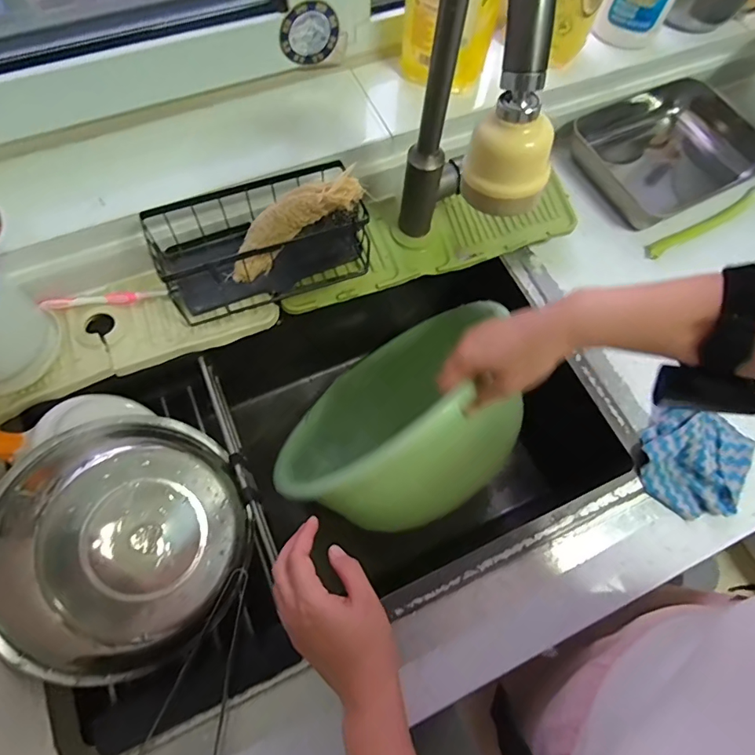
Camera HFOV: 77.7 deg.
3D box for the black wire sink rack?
[{"bbox_3d":[-0.133,-0.161,0.543,0.254,0.096,0.119,-15,70,-9],"label":"black wire sink rack"}]

